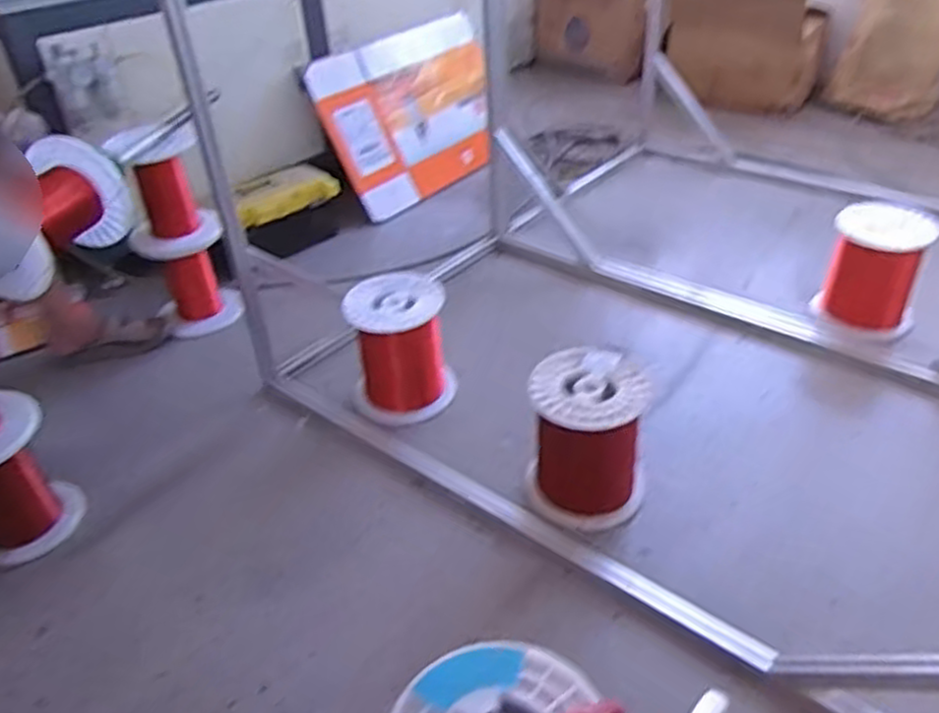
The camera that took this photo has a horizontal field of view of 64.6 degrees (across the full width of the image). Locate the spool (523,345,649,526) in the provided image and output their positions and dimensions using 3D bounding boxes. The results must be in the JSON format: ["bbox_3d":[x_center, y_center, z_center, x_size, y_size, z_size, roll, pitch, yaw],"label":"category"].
[{"bbox_3d":[0.204,0.141,1.285,0.198,0.247,0.182,-2,36,1],"label":"spool"}]

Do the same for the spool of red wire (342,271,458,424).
[{"bbox_3d":[-0.147,-0.018,1.576,0.212,0.248,0.200,-6,36,-5],"label":"spool of red wire"}]

